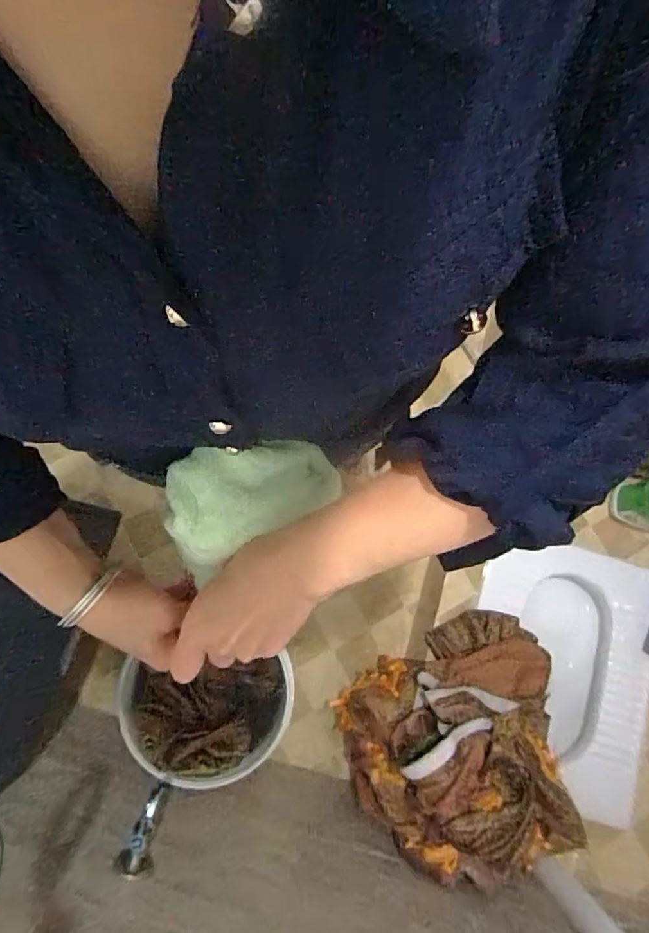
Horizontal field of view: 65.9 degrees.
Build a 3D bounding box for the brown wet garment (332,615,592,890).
[{"bbox_3d":[0.266,0.522,0.969,0.430,0.255,0.385,-13,82,-6],"label":"brown wet garment"}]

